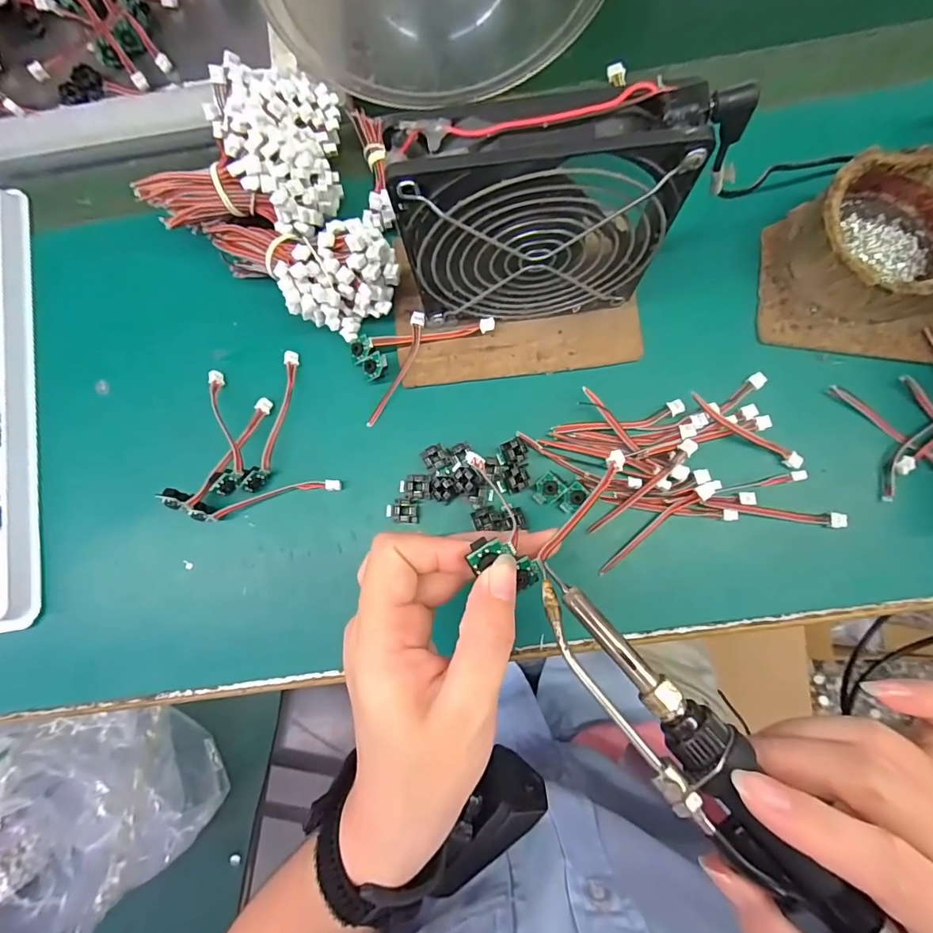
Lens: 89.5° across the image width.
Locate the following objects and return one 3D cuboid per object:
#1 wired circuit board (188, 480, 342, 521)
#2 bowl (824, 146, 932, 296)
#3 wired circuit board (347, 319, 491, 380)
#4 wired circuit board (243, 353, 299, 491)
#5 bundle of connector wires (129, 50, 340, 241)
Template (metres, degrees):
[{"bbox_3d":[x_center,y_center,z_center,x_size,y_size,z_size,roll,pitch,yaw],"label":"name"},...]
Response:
[{"bbox_3d":[-0.115,0.018,0.272,0.083,0.018,0.011,-15,81,1],"label":"wired circuit board"},{"bbox_3d":[0.232,-0.126,0.257,0.082,0.041,0.081,0,83,3],"label":"bowl"},{"bbox_3d":[-0.027,-0.077,0.281,0.084,0.012,0.029,-23,82,1],"label":"wired circuit board"},{"bbox_3d":[-0.114,-0.028,0.280,0.010,0.012,0.088,12,82,5],"label":"wired circuit board"},{"bbox_3d":[-0.127,-0.184,0.280,0.109,0.056,0.093,1,83,4],"label":"bundle of connector wires"}]

